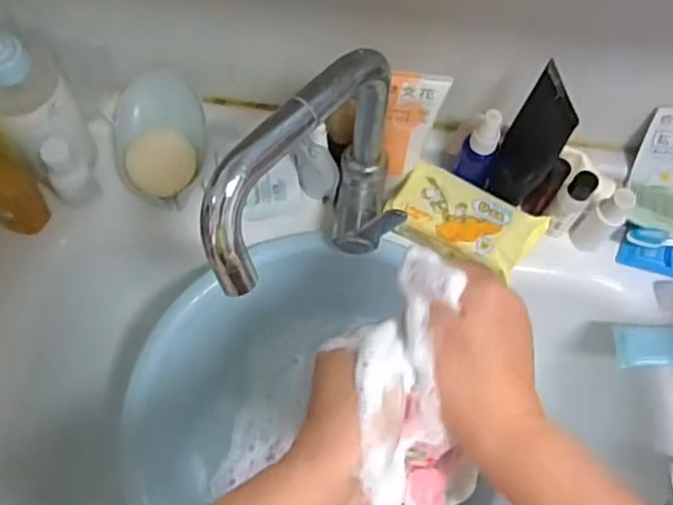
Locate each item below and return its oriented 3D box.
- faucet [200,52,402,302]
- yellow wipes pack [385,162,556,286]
[{"bbox_3d":[-0.012,-0.032,0.456,0.065,0.186,0.192,34,66,13],"label":"faucet"},{"bbox_3d":[0.114,-0.027,0.570,0.127,0.026,0.070,25,65,9],"label":"yellow wipes pack"}]

